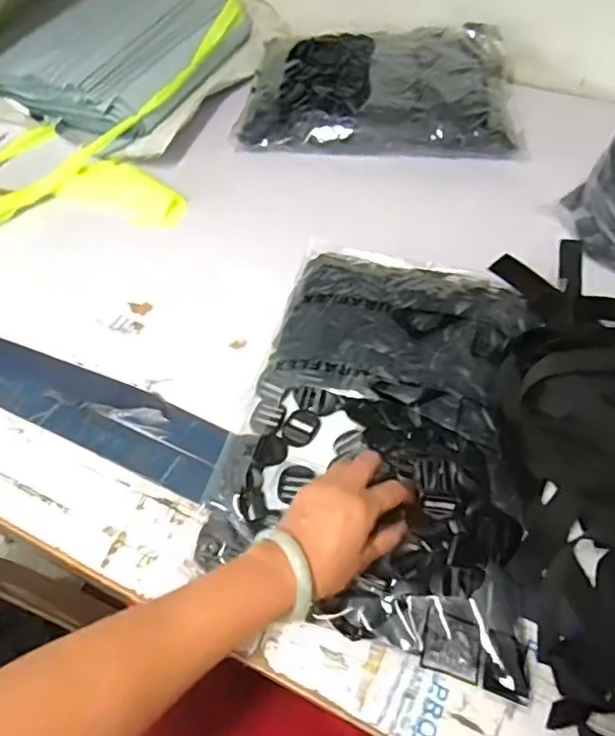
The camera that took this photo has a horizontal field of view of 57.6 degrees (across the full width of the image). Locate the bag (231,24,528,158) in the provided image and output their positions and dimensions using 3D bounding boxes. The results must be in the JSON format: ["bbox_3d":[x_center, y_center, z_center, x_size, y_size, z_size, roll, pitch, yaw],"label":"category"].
[{"bbox_3d":[0.103,-0.406,0.803,0.383,0.063,0.239,5,57,8],"label":"bag"}]

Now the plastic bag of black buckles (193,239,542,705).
[{"bbox_3d":[0.068,0.050,0.520,0.261,0.047,0.376,10,58,11],"label":"plastic bag of black buckles"}]

